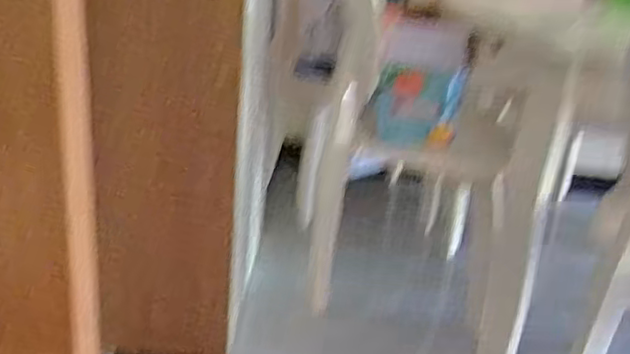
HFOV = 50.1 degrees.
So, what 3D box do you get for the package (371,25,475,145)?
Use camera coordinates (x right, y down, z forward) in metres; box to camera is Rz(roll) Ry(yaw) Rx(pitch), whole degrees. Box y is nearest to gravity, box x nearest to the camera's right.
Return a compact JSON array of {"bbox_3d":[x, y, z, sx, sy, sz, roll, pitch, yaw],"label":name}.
[{"bbox_3d":[0.227,-0.192,1.447,0.189,0.253,0.039,7,24,1],"label":"package"}]

